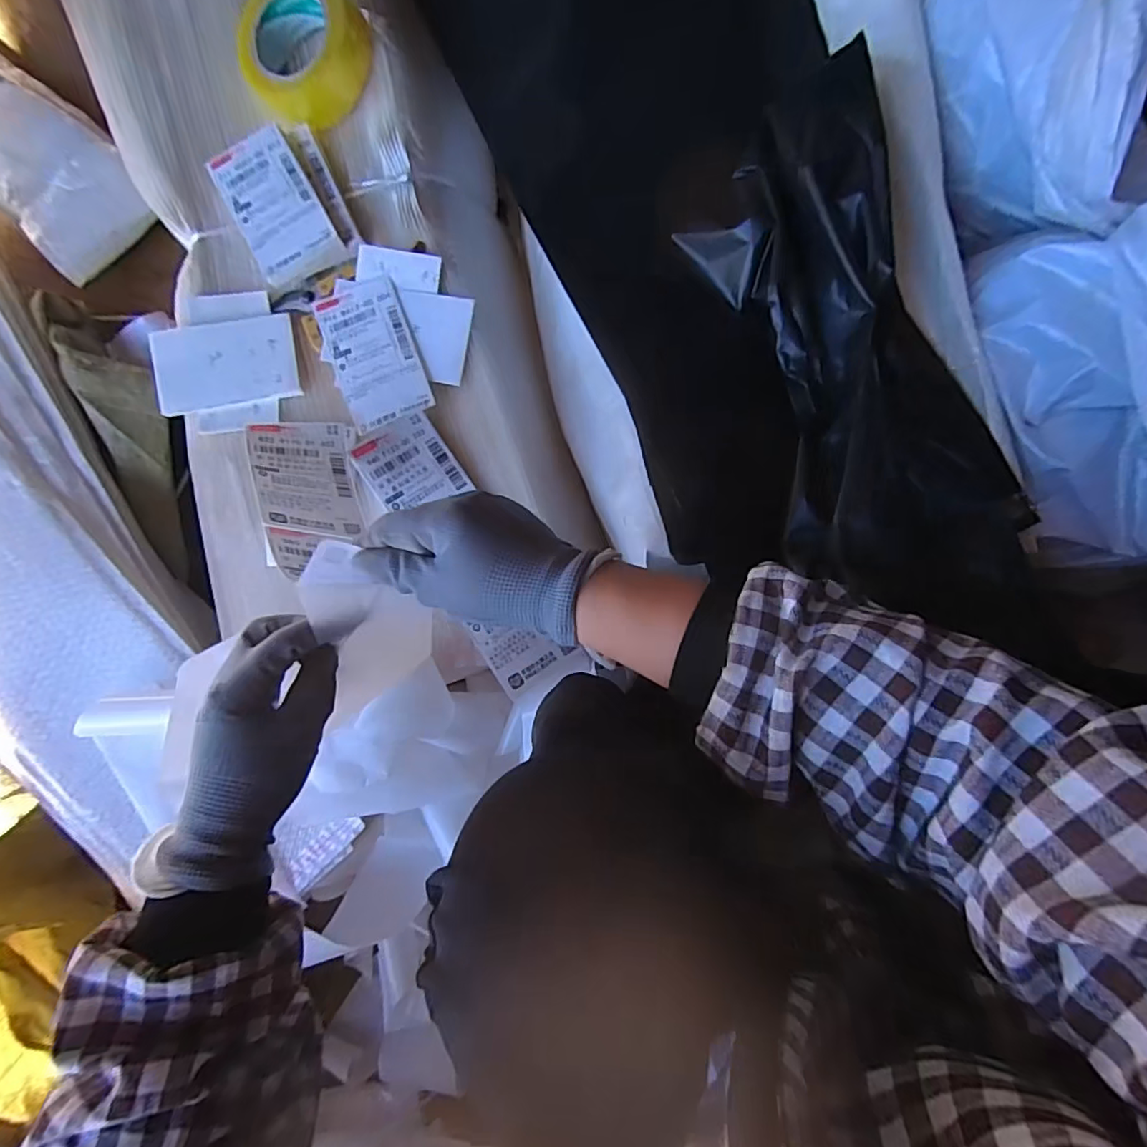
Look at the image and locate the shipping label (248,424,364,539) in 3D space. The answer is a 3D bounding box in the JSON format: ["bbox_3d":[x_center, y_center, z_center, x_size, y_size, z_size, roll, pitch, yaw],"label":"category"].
[{"bbox_3d":[-0.210,-0.077,0.448,0.076,0.013,0.128,2,46,-37],"label":"shipping label"}]

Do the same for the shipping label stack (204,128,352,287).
[{"bbox_3d":[-0.278,-0.342,0.532,0.076,0.029,0.139,-29,86,-3],"label":"shipping label stack"}]

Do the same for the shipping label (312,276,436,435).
[{"bbox_3d":[-0.180,-0.198,0.511,0.076,0.004,0.130,-20,87,1],"label":"shipping label"}]

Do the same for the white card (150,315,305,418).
[{"bbox_3d":[-0.324,-0.195,0.527,0.128,0.008,0.073,-9,101,-2],"label":"white card"}]

